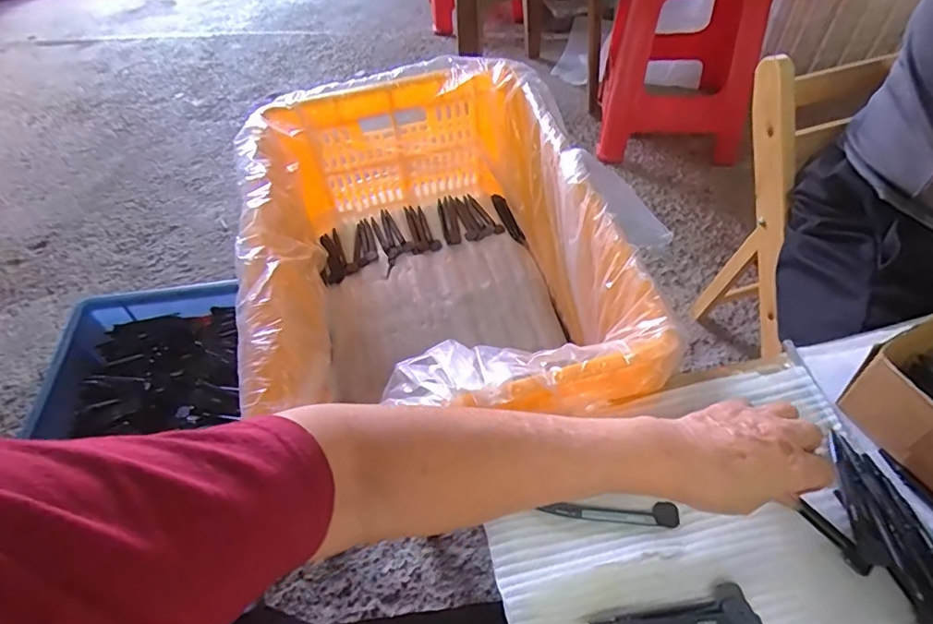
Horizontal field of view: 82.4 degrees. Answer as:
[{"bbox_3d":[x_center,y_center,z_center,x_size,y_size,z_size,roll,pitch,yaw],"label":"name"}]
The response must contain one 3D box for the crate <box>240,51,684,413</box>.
[{"bbox_3d":[-0.042,-0.052,0.621,0.350,0.228,0.483,-12,51,-4],"label":"crate"}]

